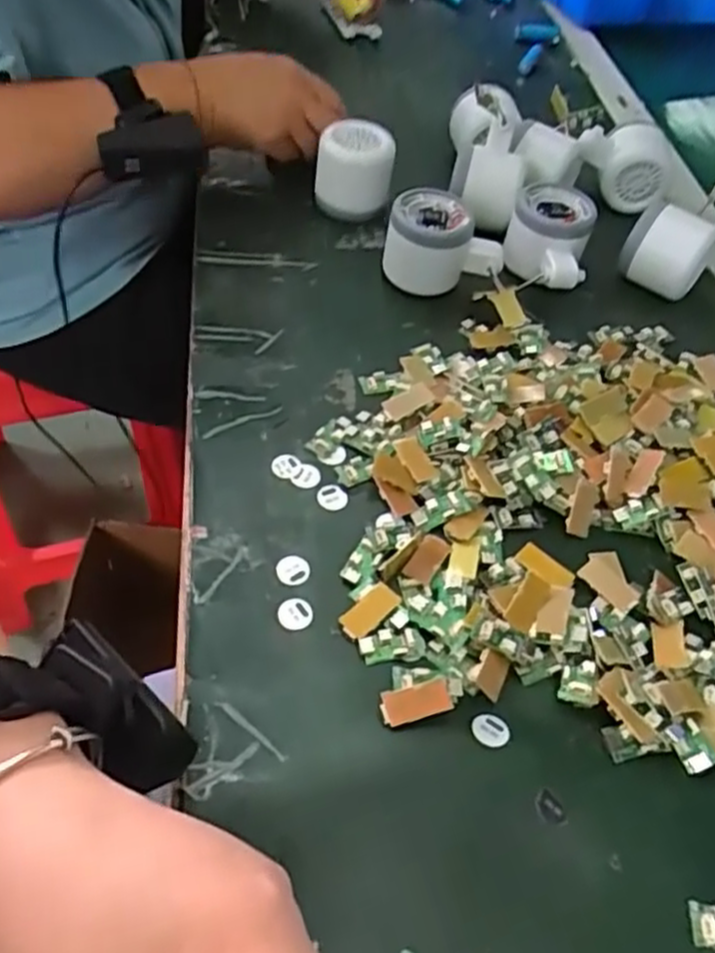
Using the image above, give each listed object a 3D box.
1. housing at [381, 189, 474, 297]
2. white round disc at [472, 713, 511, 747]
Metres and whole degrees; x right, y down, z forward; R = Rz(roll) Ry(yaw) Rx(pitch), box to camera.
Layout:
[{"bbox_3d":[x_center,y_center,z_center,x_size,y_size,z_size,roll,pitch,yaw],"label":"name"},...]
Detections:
[{"bbox_3d":[0.052,-0.177,0.548,0.059,0.051,0.060,8,52,1],"label":"housing"},{"bbox_3d":[0.061,0.115,0.340,0.017,0.004,0.016,3,52,-4],"label":"white round disc"}]

